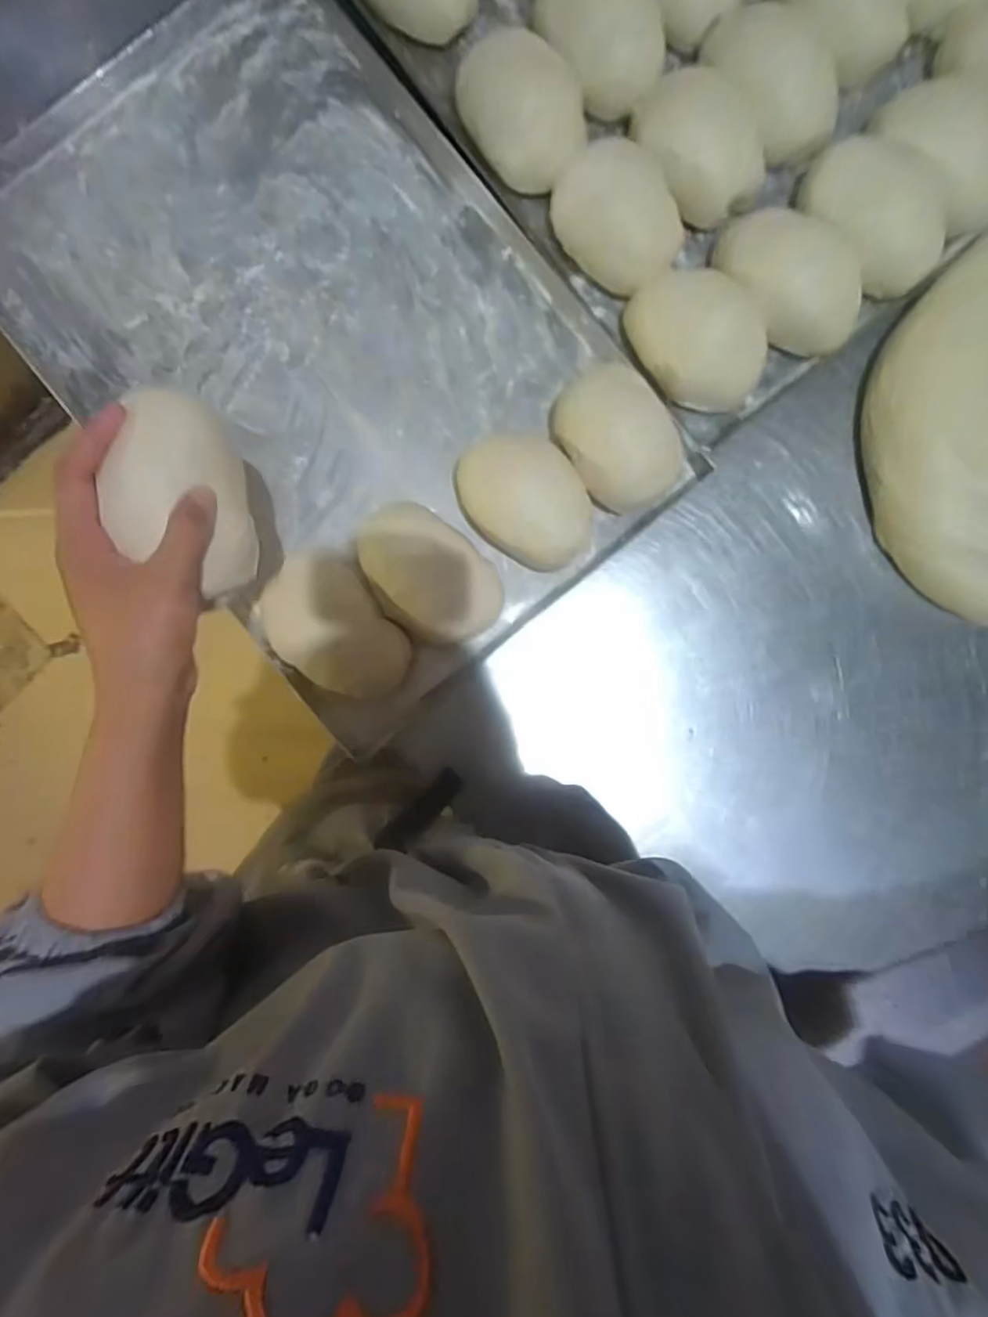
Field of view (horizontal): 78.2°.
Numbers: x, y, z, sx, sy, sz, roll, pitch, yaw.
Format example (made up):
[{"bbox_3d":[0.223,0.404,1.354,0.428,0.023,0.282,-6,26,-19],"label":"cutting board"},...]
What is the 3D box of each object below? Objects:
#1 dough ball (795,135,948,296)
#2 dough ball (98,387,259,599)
[{"bbox_3d":[0.320,-0.380,0.509,0.073,0.052,0.142,-31,90,-2],"label":"dough ball"},{"bbox_3d":[-0.172,-0.085,0.332,0.057,0.054,0.097,-6,91,1],"label":"dough ball"}]

